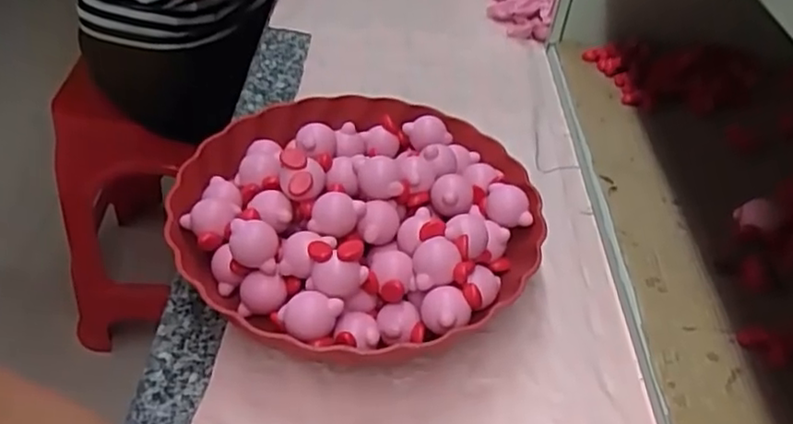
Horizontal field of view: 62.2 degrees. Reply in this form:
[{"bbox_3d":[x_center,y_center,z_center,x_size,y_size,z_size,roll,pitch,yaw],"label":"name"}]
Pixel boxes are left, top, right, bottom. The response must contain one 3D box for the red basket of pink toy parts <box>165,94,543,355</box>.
[{"bbox_3d":[-0.026,0.003,0.449,0.226,0.071,0.233,3,42,-3],"label":"red basket of pink toy parts"}]

